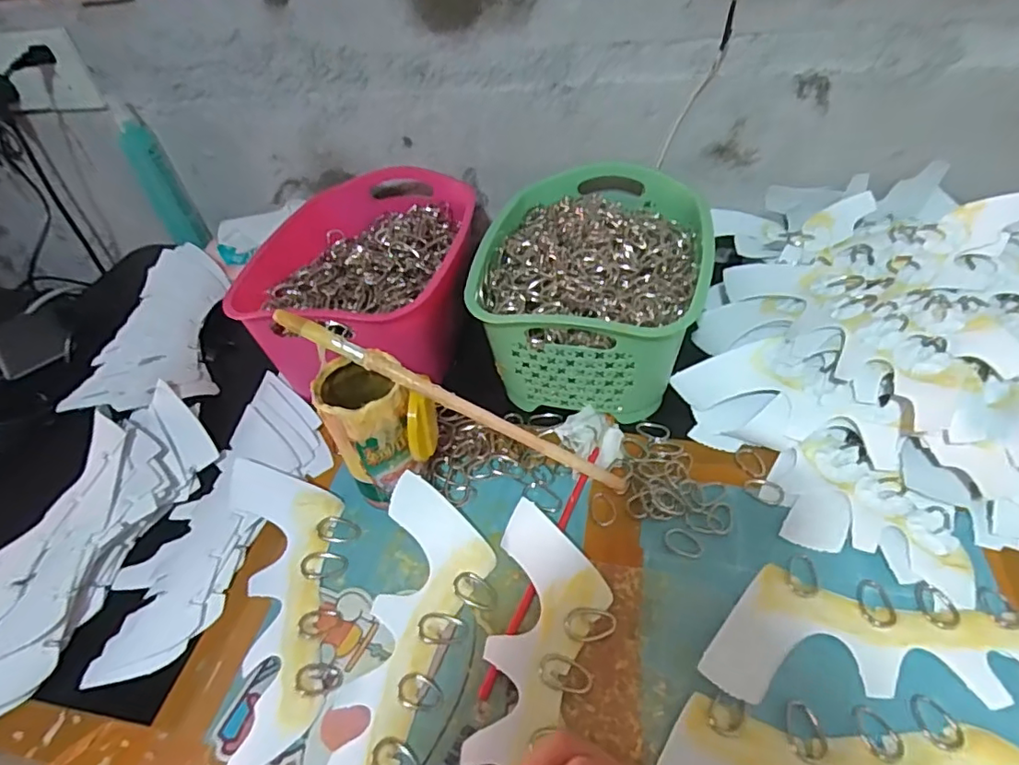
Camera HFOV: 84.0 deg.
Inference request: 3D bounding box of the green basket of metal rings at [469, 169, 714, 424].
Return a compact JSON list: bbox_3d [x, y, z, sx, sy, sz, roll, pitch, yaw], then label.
[{"bbox_3d":[0.082,-0.099,0.553,0.193,0.115,0.265,6,47,13],"label":"green basket of metal rings"}]

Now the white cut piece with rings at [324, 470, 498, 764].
[{"bbox_3d":[-0.068,0.168,0.379,0.082,0.031,0.214,4,47,11],"label":"white cut piece with rings"}]

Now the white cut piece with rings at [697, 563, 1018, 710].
[{"bbox_3d":[0.243,0.165,0.353,0.232,0.011,0.081,4,46,11],"label":"white cut piece with rings"}]

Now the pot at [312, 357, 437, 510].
[{"bbox_3d":[-0.100,0.036,0.446,0.072,0.117,0.074,-4,46,4],"label":"pot"}]

